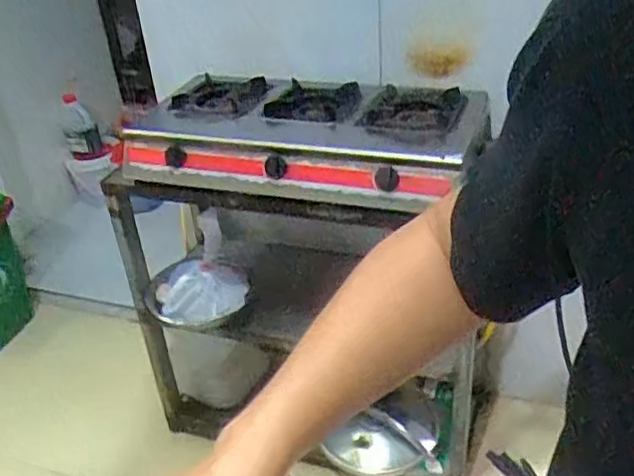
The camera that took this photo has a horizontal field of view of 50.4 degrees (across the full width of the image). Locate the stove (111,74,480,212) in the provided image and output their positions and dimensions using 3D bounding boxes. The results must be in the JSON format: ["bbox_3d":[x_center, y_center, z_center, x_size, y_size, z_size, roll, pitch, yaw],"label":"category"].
[{"bbox_3d":[-0.038,-0.221,1.390,0.722,0.127,0.351,6,35,15],"label":"stove"}]

